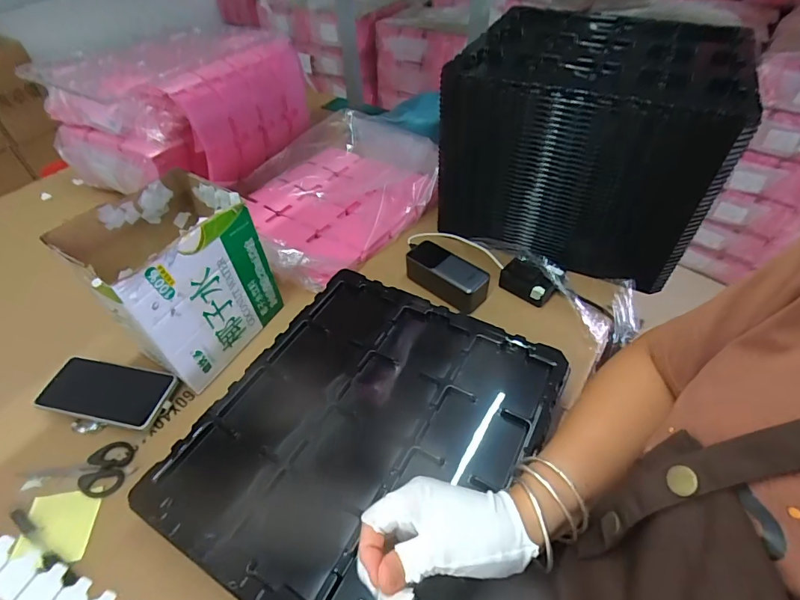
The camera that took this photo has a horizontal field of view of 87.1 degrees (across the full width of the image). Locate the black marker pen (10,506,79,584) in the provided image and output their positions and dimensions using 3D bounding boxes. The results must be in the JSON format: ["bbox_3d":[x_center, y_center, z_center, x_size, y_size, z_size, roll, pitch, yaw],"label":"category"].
[{"bbox_3d":[-0.381,0.259,0.445,0.131,0.017,0.014,22,52,24],"label":"black marker pen"}]

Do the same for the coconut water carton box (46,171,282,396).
[{"bbox_3d":[-0.291,-0.029,0.566,0.149,0.198,0.187,24,53,22],"label":"coconut water carton box"}]

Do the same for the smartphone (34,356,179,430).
[{"bbox_3d":[-0.380,0.118,0.547,0.157,0.010,0.077,11,53,5],"label":"smartphone"}]

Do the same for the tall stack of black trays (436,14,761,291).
[{"bbox_3d":[0.292,-0.267,0.683,0.365,0.247,0.351,18,50,21],"label":"tall stack of black trays"}]

